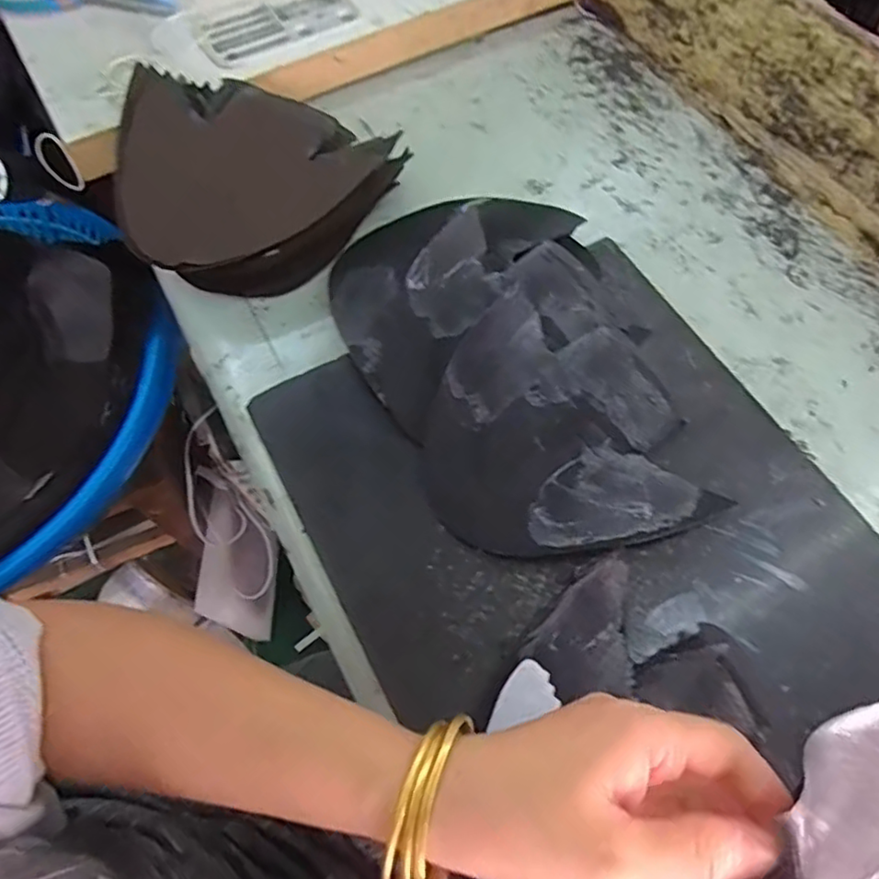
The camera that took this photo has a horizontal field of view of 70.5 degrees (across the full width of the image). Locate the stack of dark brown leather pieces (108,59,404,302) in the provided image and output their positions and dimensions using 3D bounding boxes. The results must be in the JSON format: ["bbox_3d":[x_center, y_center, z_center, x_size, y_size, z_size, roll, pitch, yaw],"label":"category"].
[{"bbox_3d":[-0.143,-0.196,0.480,0.208,0.062,0.184,8,64,4],"label":"stack of dark brown leather pieces"}]

